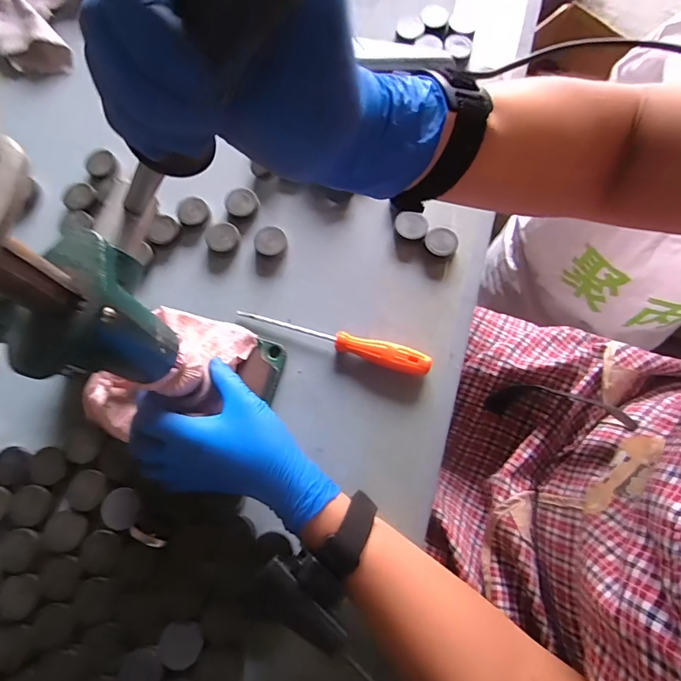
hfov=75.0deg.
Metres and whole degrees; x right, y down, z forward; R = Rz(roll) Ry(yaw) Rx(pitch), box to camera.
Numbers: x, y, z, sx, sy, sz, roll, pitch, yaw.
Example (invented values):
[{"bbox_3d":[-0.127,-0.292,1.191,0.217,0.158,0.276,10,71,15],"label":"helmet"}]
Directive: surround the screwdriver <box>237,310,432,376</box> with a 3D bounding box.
[{"bbox_3d":[-0.007,-0.001,0.418,0.184,0.021,0.023,17,74,6],"label":"screwdriver"}]

